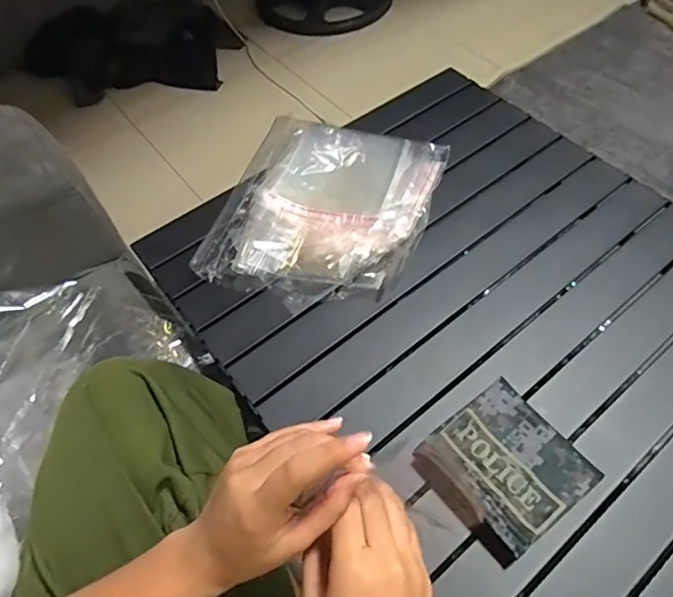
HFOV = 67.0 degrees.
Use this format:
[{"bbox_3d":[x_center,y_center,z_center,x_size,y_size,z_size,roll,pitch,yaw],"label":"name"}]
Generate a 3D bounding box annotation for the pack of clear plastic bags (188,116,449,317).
[{"bbox_3d":[-0.010,-0.127,0.682,0.255,0.028,0.310,15,58,11],"label":"pack of clear plastic bags"}]

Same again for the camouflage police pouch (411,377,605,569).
[{"bbox_3d":[0.159,0.160,0.487,0.125,0.025,0.125,-35,62,-19],"label":"camouflage police pouch"}]

